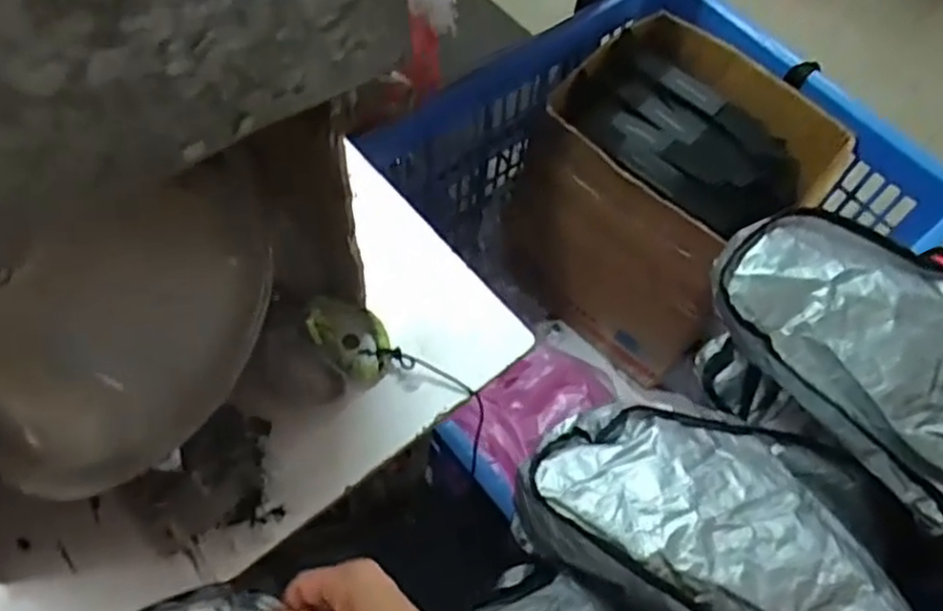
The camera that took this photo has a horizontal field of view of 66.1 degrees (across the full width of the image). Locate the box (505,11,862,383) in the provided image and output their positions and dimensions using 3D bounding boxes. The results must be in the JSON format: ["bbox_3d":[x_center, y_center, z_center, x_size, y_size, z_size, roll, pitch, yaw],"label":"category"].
[{"bbox_3d":[0.318,-0.188,1.256,0.399,0.397,0.363,40,66,16],"label":"box"}]

